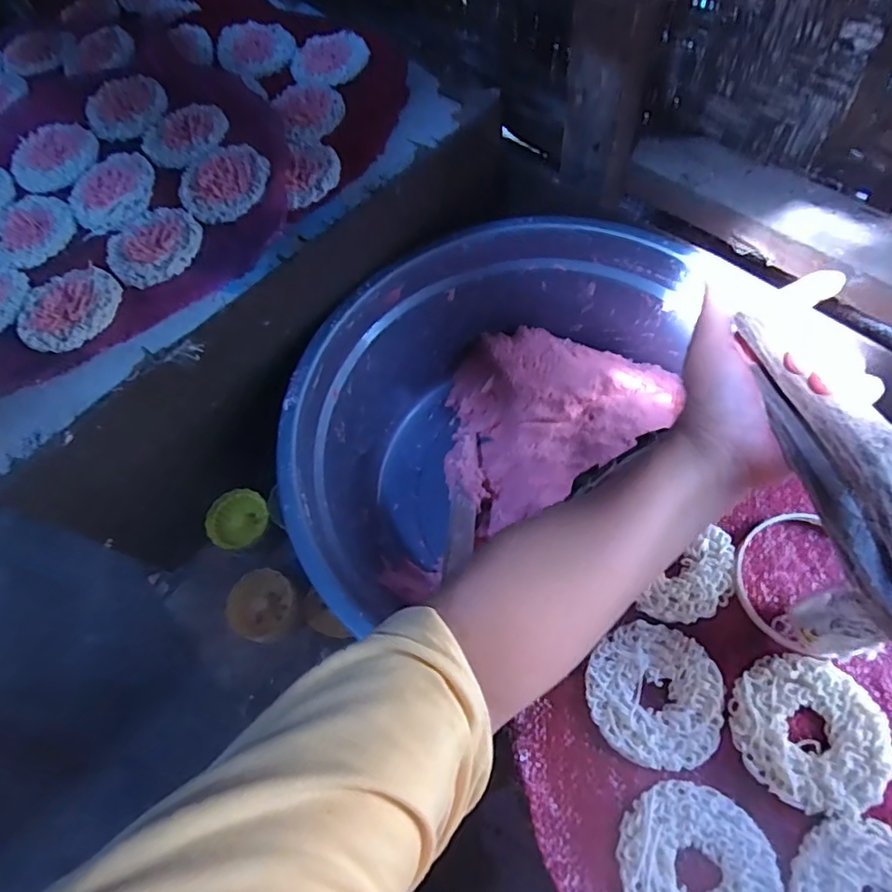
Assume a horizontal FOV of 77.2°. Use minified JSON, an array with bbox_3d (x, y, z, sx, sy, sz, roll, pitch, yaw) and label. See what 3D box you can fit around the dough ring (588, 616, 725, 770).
[{"bbox_3d":[0.125,0.148,0.335,0.076,0.005,0.076,-3,64,6],"label":"dough ring"}]

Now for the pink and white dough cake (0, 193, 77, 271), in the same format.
[{"bbox_3d":[-0.376,-0.191,0.501,0.070,0.015,0.079,22,71,11],"label":"pink and white dough cake"}]

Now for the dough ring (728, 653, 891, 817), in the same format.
[{"bbox_3d":[0.207,0.163,0.318,0.079,0.012,0.076,-3,64,6],"label":"dough ring"}]

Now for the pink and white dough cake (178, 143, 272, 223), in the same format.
[{"bbox_3d":[-0.192,-0.230,0.484,0.074,0.010,0.072,-1,68,3],"label":"pink and white dough cake"}]

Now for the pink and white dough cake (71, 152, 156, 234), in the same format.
[{"bbox_3d":[-0.297,-0.230,0.500,0.072,0.011,0.082,11,69,7],"label":"pink and white dough cake"}]

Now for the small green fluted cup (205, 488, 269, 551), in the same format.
[{"bbox_3d":[-0.210,0.075,0.568,0.052,0.022,0.061,18,68,16],"label":"small green fluted cup"}]

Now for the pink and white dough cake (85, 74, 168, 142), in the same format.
[{"bbox_3d":[-0.312,-0.332,0.545,0.074,0.007,0.094,-26,69,-7],"label":"pink and white dough cake"}]

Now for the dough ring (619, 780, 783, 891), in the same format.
[{"bbox_3d":[0.134,0.226,0.296,0.079,0.011,0.076,-3,64,6],"label":"dough ring"}]

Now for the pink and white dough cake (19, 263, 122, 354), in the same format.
[{"bbox_3d":[-0.304,-0.112,0.449,0.078,0.009,0.074,-1,68,3],"label":"pink and white dough cake"}]

